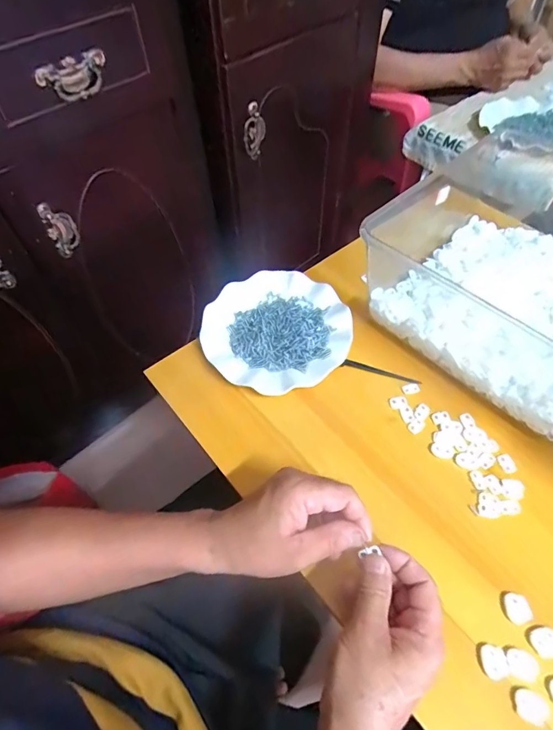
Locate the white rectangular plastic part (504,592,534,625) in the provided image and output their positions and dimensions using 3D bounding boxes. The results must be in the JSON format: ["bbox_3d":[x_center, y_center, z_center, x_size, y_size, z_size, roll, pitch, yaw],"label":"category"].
[{"bbox_3d":[0.208,0.209,0.359,0.019,0.005,0.022,-11,56,-6],"label":"white rectangular plastic part"}]

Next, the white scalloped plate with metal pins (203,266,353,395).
[{"bbox_3d":[0.000,-0.045,0.525,0.176,0.019,0.177,33,62,22],"label":"white scalloped plate with metal pins"}]

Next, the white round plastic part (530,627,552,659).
[{"bbox_3d":[0.223,0.229,0.343,0.023,0.004,0.021,-1,55,1],"label":"white round plastic part"}]

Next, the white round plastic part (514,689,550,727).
[{"bbox_3d":[0.195,0.261,0.317,0.022,0.004,0.020,-1,55,1],"label":"white round plastic part"}]

